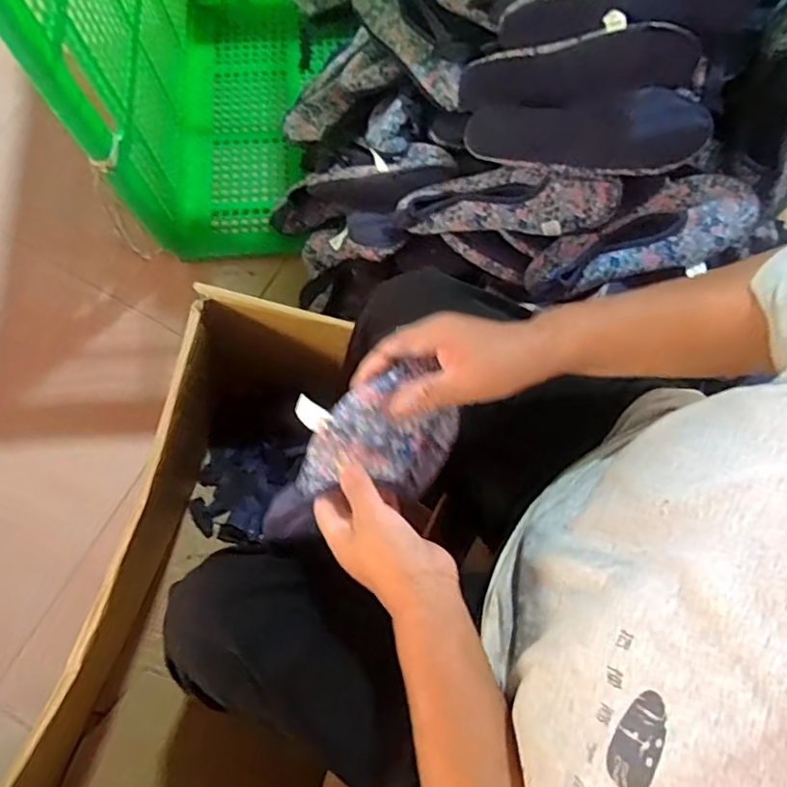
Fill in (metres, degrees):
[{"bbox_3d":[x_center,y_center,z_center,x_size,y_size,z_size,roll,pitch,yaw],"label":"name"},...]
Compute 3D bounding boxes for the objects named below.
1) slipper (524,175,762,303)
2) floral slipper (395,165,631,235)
[{"bbox_3d":[0.287,-0.187,0.727,0.266,0.050,0.102,-20,76,15],"label":"slipper"},{"bbox_3d":[0.137,-0.237,0.738,0.262,0.048,0.080,1,75,16],"label":"floral slipper"}]

